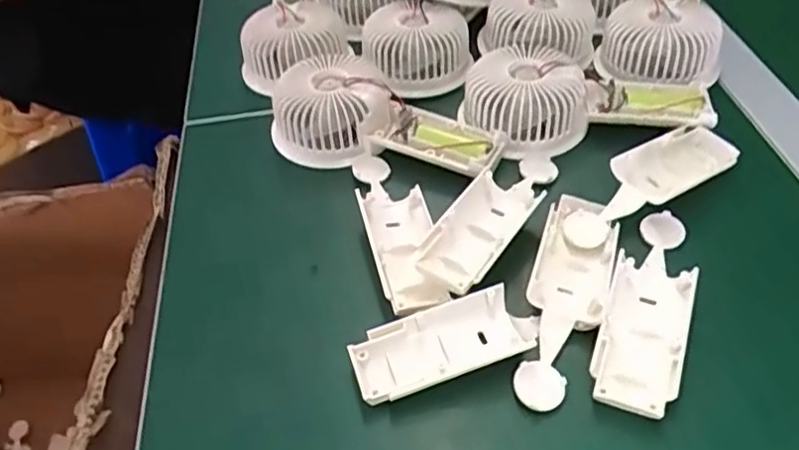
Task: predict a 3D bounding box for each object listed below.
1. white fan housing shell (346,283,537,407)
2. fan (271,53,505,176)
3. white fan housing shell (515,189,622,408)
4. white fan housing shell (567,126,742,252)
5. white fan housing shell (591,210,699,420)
[{"bbox_3d":[0.025,0.058,0.330,0.095,0.015,0.037,-15,48,-11],"label":"white fan housing shell"},{"bbox_3d":[-0.012,-0.074,0.438,0.163,0.046,0.070,10,48,12],"label":"fan"},{"bbox_3d":[0.088,0.034,0.345,0.039,0.018,0.128,14,49,15],"label":"white fan housing shell"},{"bbox_3d":[0.148,-0.030,0.390,0.134,0.019,0.031,-27,51,-21],"label":"white fan housing shell"},{"bbox_3d":[0.130,0.038,0.342,0.041,0.014,0.130,16,49,17],"label":"white fan housing shell"}]

